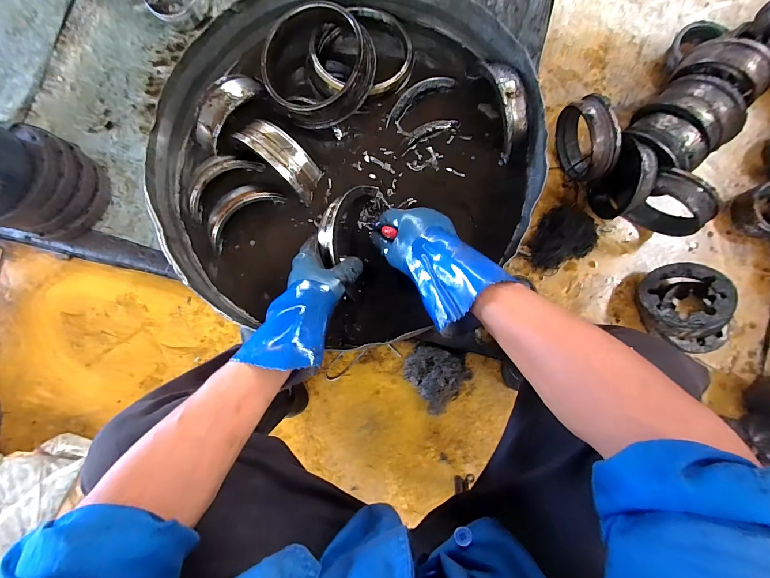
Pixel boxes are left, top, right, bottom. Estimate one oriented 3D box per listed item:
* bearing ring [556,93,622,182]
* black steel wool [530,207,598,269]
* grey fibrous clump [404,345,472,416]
[{"bbox_3d":[0.475,-0.351,0.783,0.067,0.192,0.174,-13,86,3],"label":"bearing ring"},{"bbox_3d":[0.461,-0.124,0.839,0.141,0.047,0.160,27,89,5],"label":"black steel wool"},{"bbox_3d":[0.128,0.208,0.803,0.146,0.070,0.150,0,87,4],"label":"grey fibrous clump"}]

